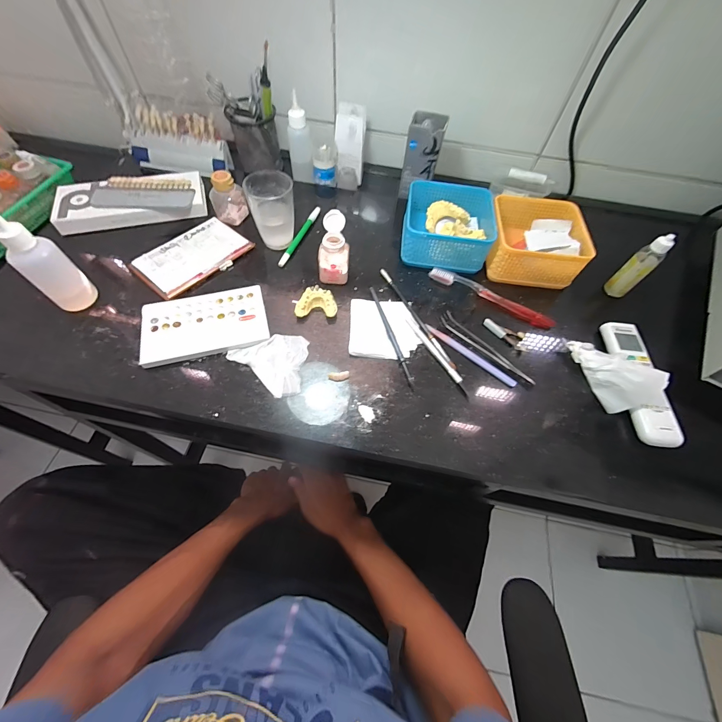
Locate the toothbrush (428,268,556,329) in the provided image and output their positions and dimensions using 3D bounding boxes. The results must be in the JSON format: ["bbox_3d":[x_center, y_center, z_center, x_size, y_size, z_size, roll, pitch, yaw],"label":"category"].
[{"bbox_3d":[0.191,-0.097,0.475,0.188,0.010,0.025,29,62,13],"label":"toothbrush"}]

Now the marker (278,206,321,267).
[{"bbox_3d":[-0.099,-0.207,0.527,0.013,0.006,0.146,20,61,8],"label":"marker"}]

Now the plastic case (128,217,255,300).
[{"bbox_3d":[-0.252,-0.159,0.485,0.091,0.018,0.152,38,65,17],"label":"plastic case"}]

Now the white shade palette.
[{"bbox_3d":[-0.206,-0.052,0.428,0.155,0.011,0.097,-11,61,-10],"label":"white shade palette"}]

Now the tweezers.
[{"bbox_3d":[0.168,-0.017,0.435,0.022,0.008,0.145,-38,69,-22],"label":"tweezers"}]

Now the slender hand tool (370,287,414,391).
[{"bbox_3d":[0.041,-0.036,0.437,0.007,0.004,0.166,-15,64,-10],"label":"slender hand tool"}]

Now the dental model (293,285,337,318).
[{"bbox_3d":[-0.062,-0.081,0.447,0.055,0.022,0.040,-1,60,-4],"label":"dental model"}]

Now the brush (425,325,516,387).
[{"bbox_3d":[0.146,-0.010,0.430,0.135,0.004,0.013,37,65,17],"label":"brush"}]

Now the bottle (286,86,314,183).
[{"bbox_3d":[-0.107,-0.384,0.568,0.039,0.126,0.035,-6,61,-7],"label":"bottle"}]

